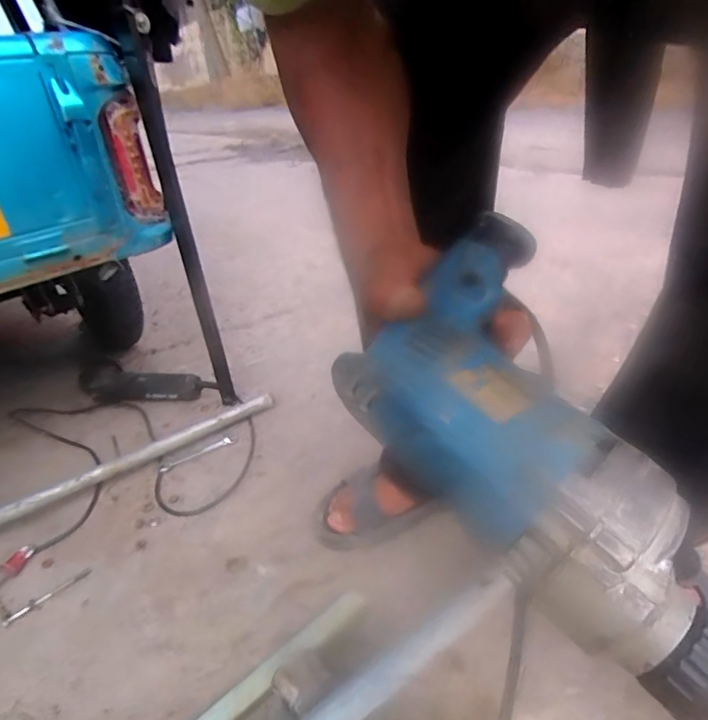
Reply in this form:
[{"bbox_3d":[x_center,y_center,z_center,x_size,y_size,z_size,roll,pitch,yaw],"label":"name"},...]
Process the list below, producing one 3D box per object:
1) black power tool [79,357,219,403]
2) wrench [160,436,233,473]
[{"bbox_3d":[-0.471,0.056,1.068,0.331,0.074,0.102,2,32,14],"label":"black power tool"},{"bbox_3d":[-0.287,0.173,0.893,0.138,0.004,0.026,-20,34,-21],"label":"wrench"}]

